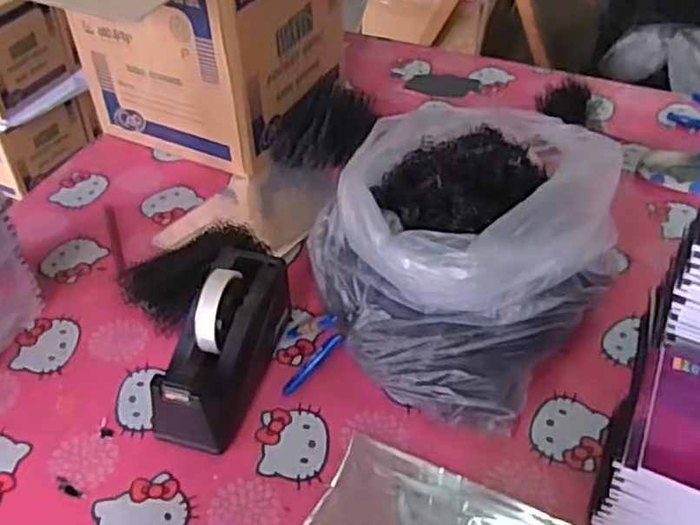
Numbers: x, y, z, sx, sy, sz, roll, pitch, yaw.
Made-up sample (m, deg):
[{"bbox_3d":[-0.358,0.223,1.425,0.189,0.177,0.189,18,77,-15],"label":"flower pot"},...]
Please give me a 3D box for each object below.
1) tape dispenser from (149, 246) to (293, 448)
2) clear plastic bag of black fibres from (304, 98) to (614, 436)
[{"bbox_3d":[-0.132,0.080,0.717,0.082,0.122,0.204,12,45,13],"label":"tape dispenser"},{"bbox_3d":[0.142,-0.040,0.781,0.292,0.201,0.395,30,52,29],"label":"clear plastic bag of black fibres"}]

